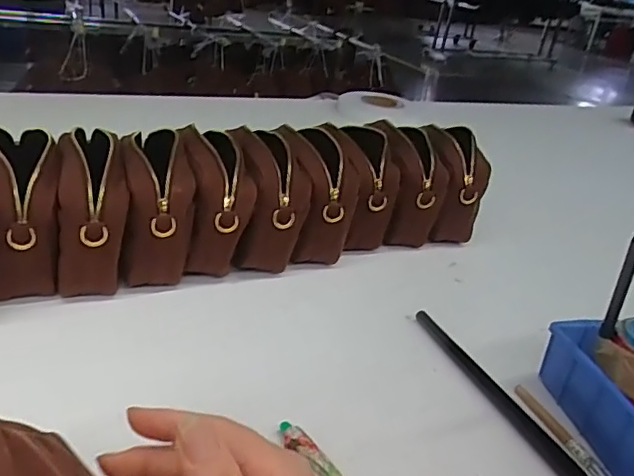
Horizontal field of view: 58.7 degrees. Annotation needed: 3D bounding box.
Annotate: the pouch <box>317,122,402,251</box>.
[{"bbox_3d":[0.045,-0.069,0.747,0.083,0.139,0.160,-5,30,-23],"label":"pouch"}]

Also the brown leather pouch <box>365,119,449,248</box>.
[{"bbox_3d":[0.102,-0.073,0.770,0.077,0.141,0.167,-10,33,-30],"label":"brown leather pouch"}]

